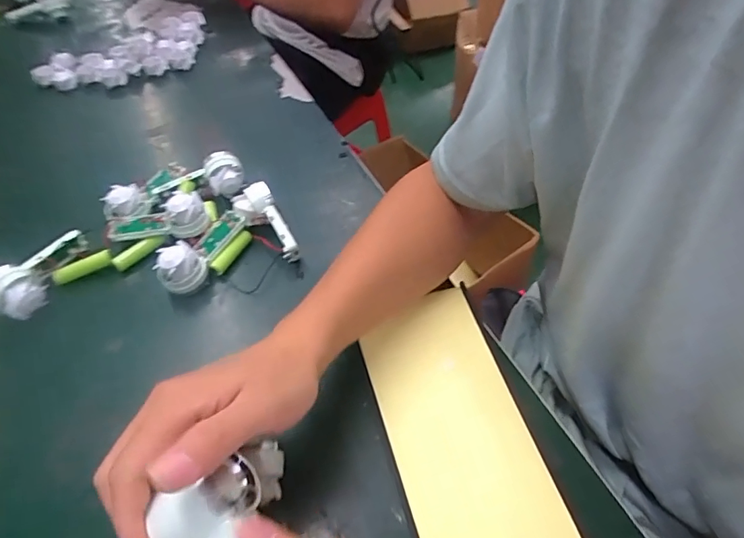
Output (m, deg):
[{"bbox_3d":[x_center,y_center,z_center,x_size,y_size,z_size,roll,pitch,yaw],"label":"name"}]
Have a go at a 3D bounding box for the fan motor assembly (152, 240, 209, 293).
[{"bbox_3d":[-0.172,0.001,0.440,0.041,0.040,0.033,-26,56,-17],"label":"fan motor assembly"}]

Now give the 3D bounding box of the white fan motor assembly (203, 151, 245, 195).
[{"bbox_3d":[-0.154,-0.098,0.513,0.038,0.040,0.035,-21,55,-14],"label":"white fan motor assembly"}]

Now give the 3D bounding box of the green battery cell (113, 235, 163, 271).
[{"bbox_3d":[-0.224,-0.017,0.467,0.049,0.014,0.015,-34,59,-22],"label":"green battery cell"}]

